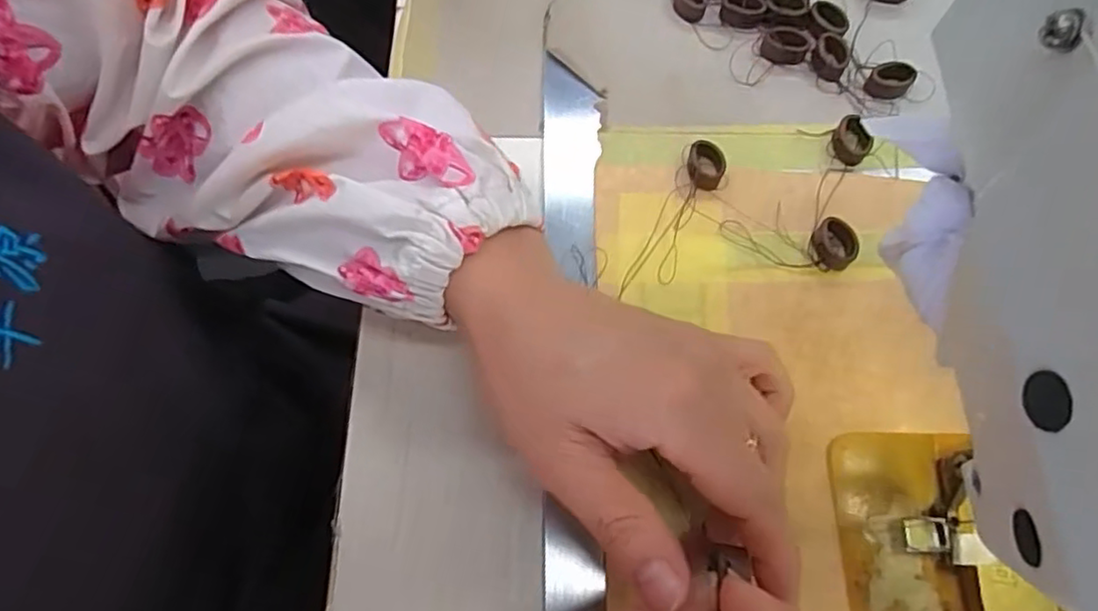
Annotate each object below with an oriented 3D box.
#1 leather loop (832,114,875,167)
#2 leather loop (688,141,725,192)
[{"bbox_3d":[0.136,-0.075,0.289,0.015,0.010,0.021,18,71,9],"label":"leather loop"},{"bbox_3d":[0.070,-0.062,0.286,0.015,0.006,0.022,5,70,3],"label":"leather loop"}]

